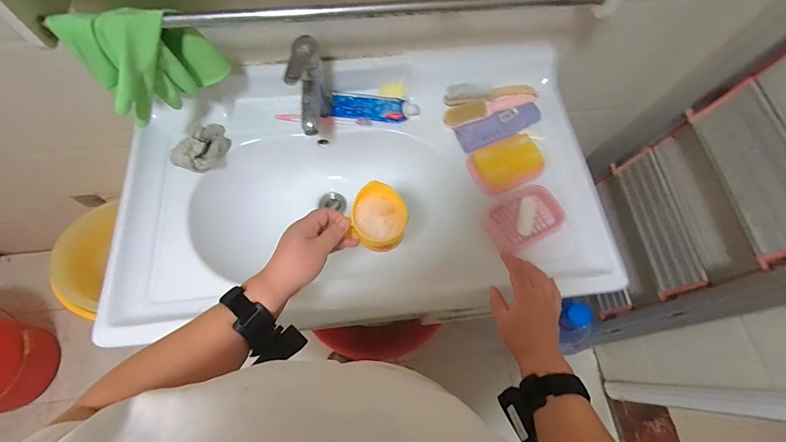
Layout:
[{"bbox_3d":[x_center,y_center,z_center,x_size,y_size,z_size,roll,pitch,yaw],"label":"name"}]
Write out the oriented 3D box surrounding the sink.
[{"bbox_3d":[-0.035,-0.052,0.679,0.748,0.171,0.458,-6,68,-1],"label":"sink"}]

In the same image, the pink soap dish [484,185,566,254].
[{"bbox_3d":[0.221,-0.005,0.611,0.123,0.035,0.082,-26,70,-9],"label":"pink soap dish"}]

